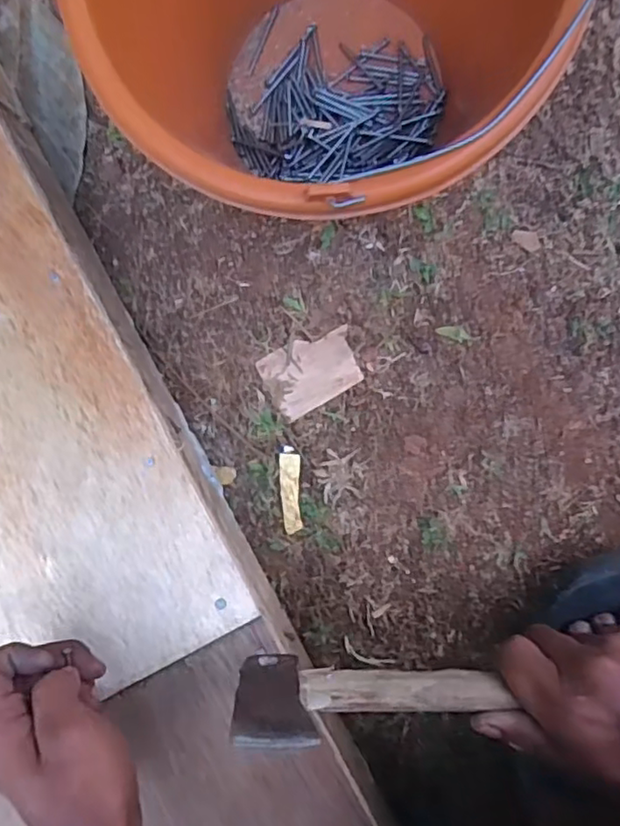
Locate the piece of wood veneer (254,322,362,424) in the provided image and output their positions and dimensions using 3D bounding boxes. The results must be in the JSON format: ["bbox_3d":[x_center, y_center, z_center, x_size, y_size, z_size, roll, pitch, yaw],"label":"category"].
[{"bbox_3d":[0.002,-0.031,0.452,0.066,0.004,0.050,-29,88,3],"label":"piece of wood veneer"}]

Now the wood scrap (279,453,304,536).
[{"bbox_3d":[-0.014,0.059,0.453,0.015,0.006,0.058,-2,90,3],"label":"wood scrap"}]

